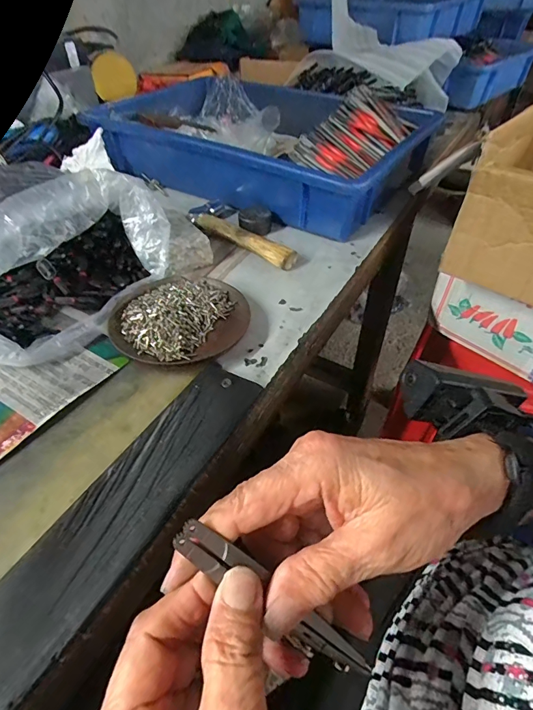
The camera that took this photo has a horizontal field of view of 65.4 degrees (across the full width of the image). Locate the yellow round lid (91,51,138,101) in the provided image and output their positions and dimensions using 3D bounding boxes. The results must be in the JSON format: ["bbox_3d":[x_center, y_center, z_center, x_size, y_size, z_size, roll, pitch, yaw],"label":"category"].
[{"bbox_3d":[-0.250,-0.457,0.681,0.072,0.063,0.008,-25,45,-21],"label":"yellow round lid"}]

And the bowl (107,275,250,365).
[{"bbox_3d":[-0.073,-0.034,0.352,0.104,0.019,0.110,0,45,0],"label":"bowl"}]

